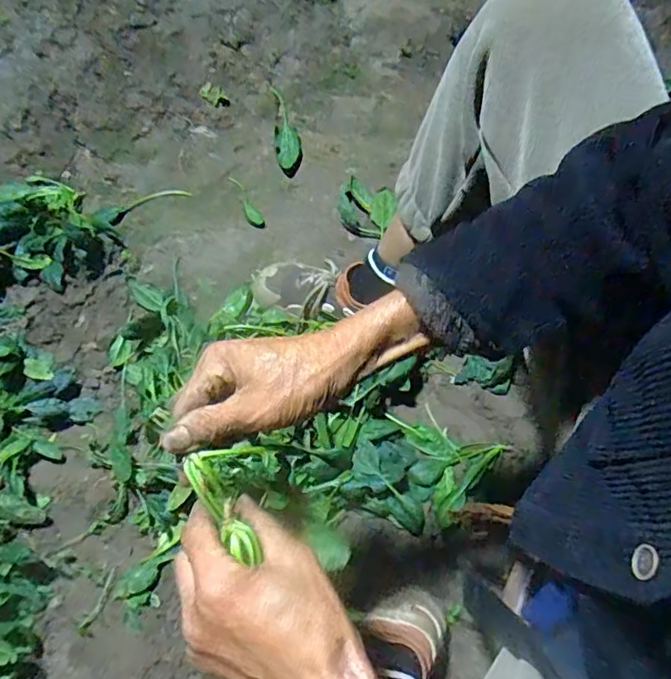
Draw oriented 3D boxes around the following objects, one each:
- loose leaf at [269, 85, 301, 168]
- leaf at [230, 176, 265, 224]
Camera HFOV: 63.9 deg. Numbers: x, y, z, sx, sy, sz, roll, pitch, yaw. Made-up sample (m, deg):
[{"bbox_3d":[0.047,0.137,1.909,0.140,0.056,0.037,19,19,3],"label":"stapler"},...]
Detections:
[{"bbox_3d":[-0.088,-0.378,0.955,0.040,0.019,0.172,-7,67,-3],"label":"loose leaf"},{"bbox_3d":[-0.153,-0.234,0.905,0.022,0.011,0.116,-26,68,-11],"label":"leaf"}]

